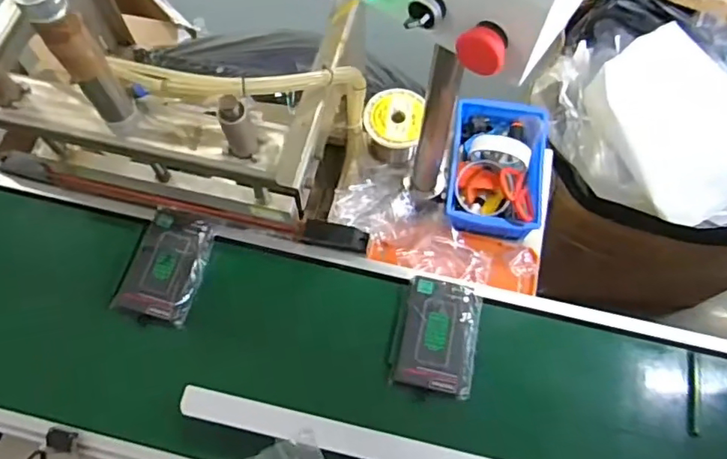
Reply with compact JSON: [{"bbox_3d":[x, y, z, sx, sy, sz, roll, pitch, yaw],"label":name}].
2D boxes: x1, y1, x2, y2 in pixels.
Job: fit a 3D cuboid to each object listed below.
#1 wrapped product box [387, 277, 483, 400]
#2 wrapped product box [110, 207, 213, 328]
[{"bbox_3d":[0.092,0.130,0.695,0.099,0.014,0.135,11,68,4],"label":"wrapped product box"},{"bbox_3d":[-0.256,0.047,0.729,0.099,0.016,0.150,13,68,4],"label":"wrapped product box"}]

